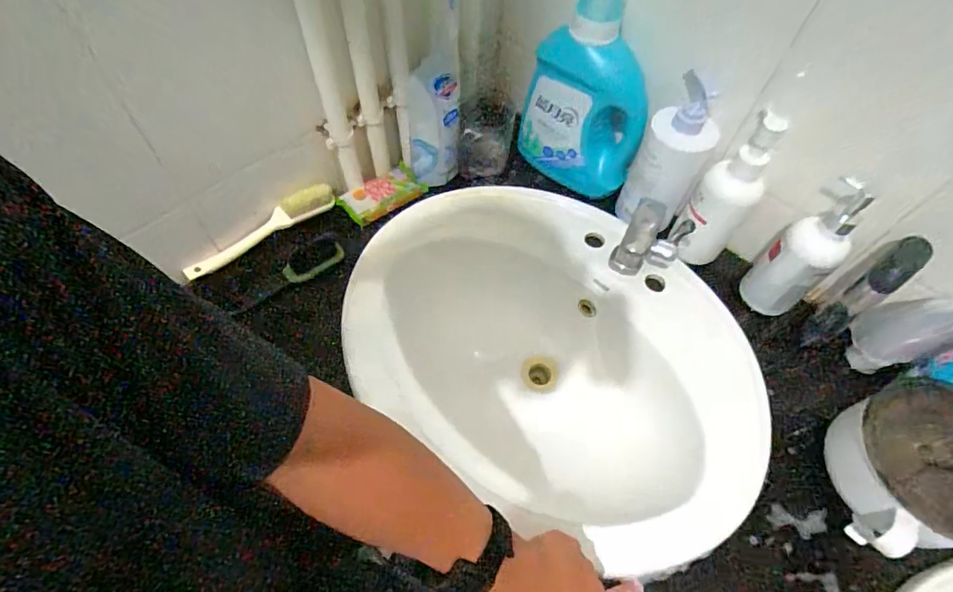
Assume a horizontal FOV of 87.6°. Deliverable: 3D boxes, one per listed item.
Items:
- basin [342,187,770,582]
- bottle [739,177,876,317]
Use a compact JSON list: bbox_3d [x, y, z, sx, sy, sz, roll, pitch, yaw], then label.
[{"bbox_3d":[0.096,0.075,0.674,0.541,0.151,0.388,31,62,16],"label":"basin"},{"bbox_3d":[0.399,-0.055,0.600,0.069,0.194,0.075,40,65,20],"label":"bottle"}]

